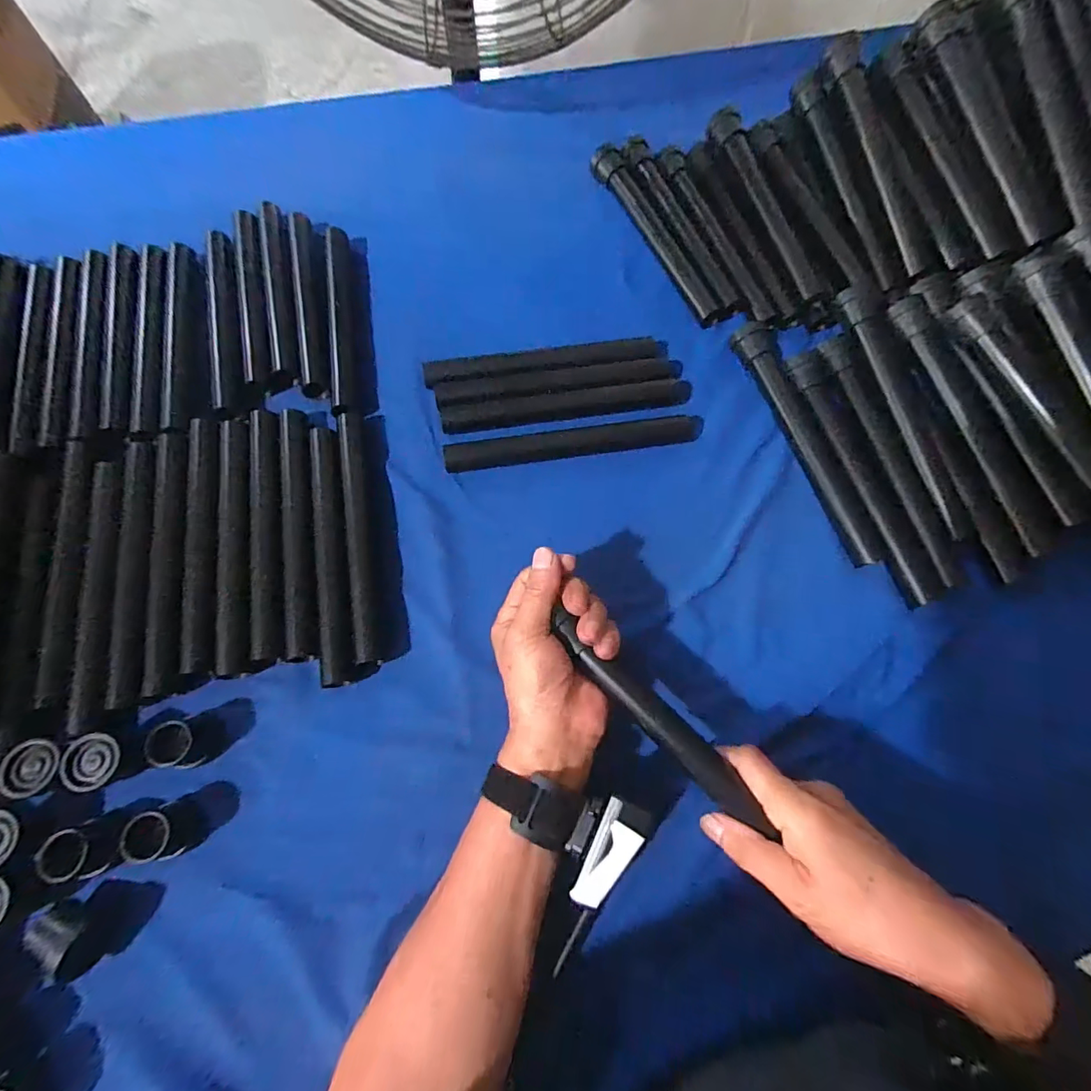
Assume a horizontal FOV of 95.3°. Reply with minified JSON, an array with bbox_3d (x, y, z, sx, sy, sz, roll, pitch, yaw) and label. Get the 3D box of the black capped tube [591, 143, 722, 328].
[{"bbox_3d":[0.118,-0.332,0.525,0.030,0.030,0.243,-24,73,-10],"label":"black capped tube"}]

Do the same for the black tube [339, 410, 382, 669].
[{"bbox_3d":[-0.155,-0.016,0.417,0.021,0.015,0.225,-11,71,-6],"label":"black tube"}]

